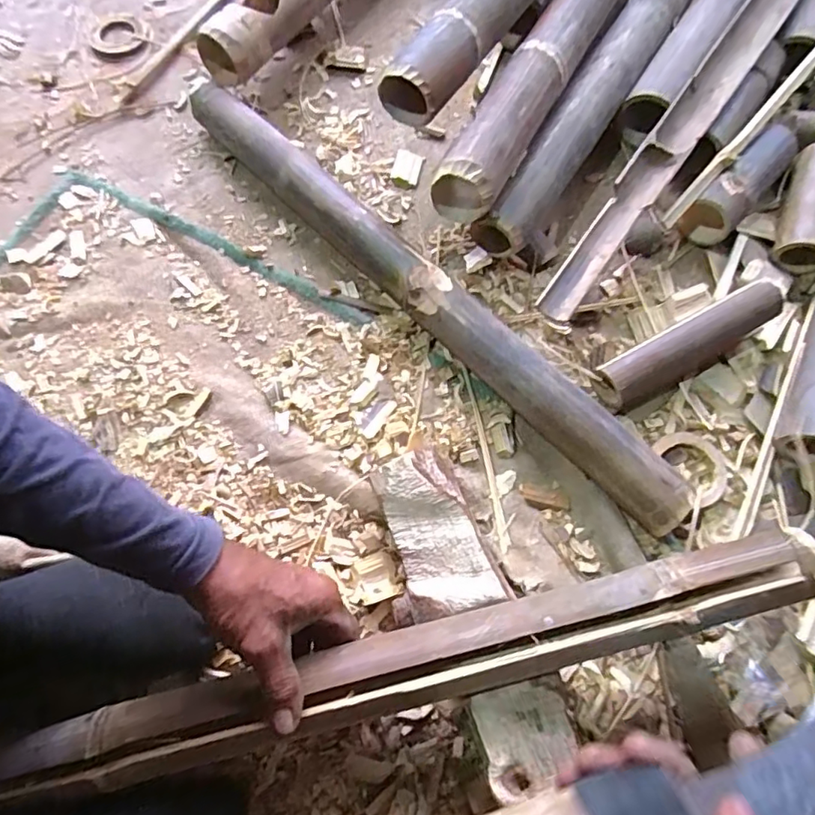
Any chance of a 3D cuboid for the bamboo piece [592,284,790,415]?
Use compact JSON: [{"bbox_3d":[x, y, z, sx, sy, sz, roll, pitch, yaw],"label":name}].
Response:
[{"bbox_3d":[0.279,-0.059,0.562,0.197,0.053,0.048,-27,74,-11],"label":"bamboo piece"}]

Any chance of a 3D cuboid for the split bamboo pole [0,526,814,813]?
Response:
[{"bbox_3d":[-0.012,0.191,0.412,0.618,0.025,0.050,-15,72,0],"label":"split bamboo pole"}]

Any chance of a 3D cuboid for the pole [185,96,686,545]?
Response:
[{"bbox_3d":[0.005,-0.120,0.566,0.641,0.065,0.050,44,75,12],"label":"pole"}]

